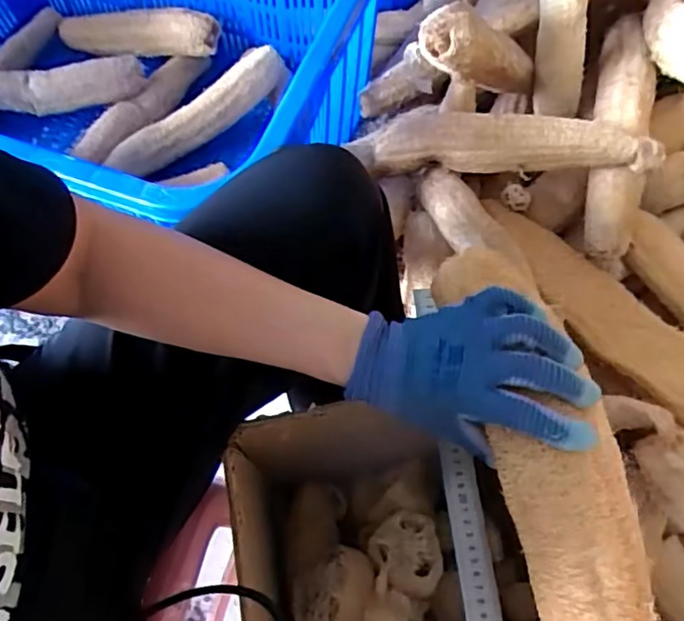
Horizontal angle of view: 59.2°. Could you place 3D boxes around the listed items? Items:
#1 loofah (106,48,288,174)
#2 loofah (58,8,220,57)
[{"bbox_3d":[-0.223,-0.323,0.979,0.296,0.066,0.079,-29,67,10],"label":"loofah"},{"bbox_3d":[-0.371,-0.482,1.066,0.343,0.067,0.055,10,66,22],"label":"loofah"}]

